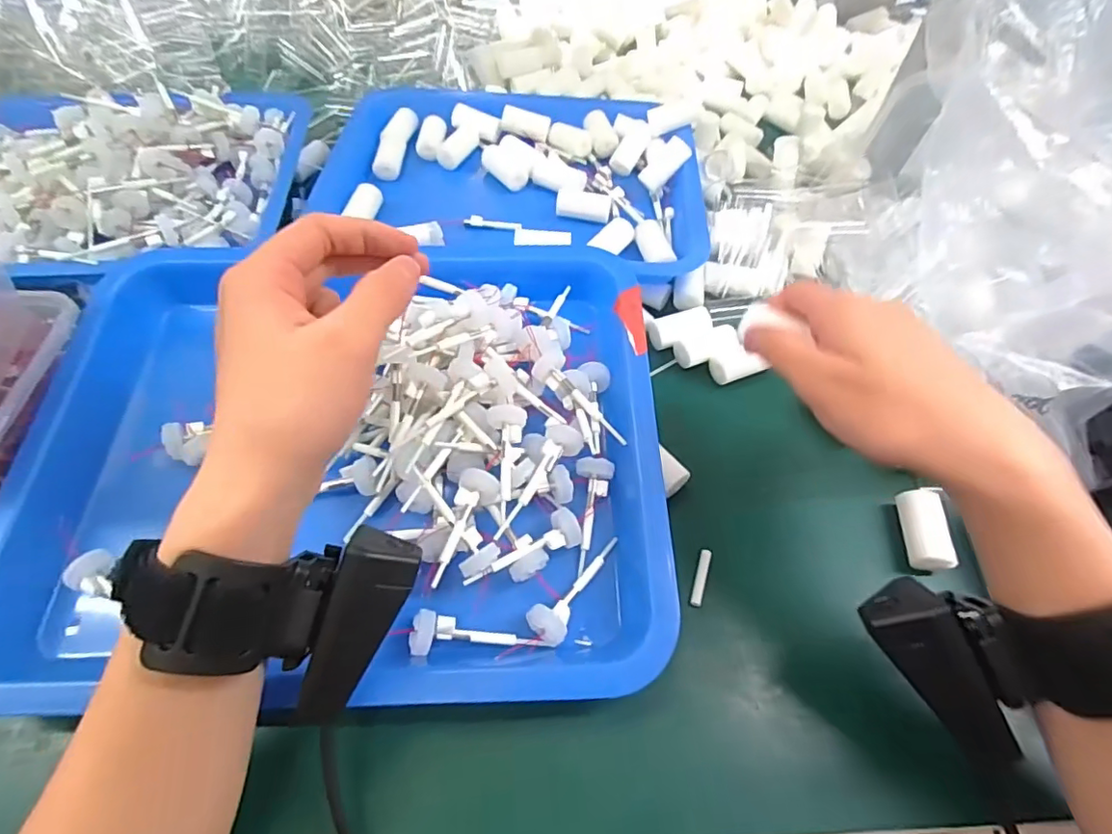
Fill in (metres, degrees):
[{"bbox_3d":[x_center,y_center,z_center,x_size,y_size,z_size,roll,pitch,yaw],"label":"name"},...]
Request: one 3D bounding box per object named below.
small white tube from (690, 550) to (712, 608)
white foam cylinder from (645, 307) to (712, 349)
[{"bbox_3d":[0.078,0.086,0.298,0.006,0.004,0.031,17,57,9],"label":"small white tube"},{"bbox_3d":[0.085,-0.061,0.383,0.040,0.016,0.023,-14,58,-11],"label":"white foam cylinder"}]

